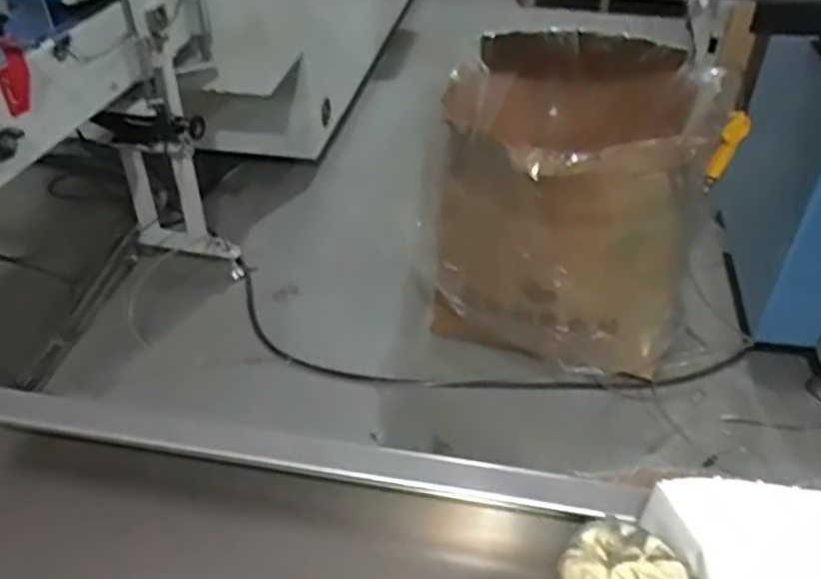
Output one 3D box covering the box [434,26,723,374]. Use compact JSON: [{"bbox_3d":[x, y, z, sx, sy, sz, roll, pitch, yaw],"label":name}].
[{"bbox_3d":[0.383,-0.204,1.773,0.600,0.584,0.695,10,41,13],"label":"box"}]

